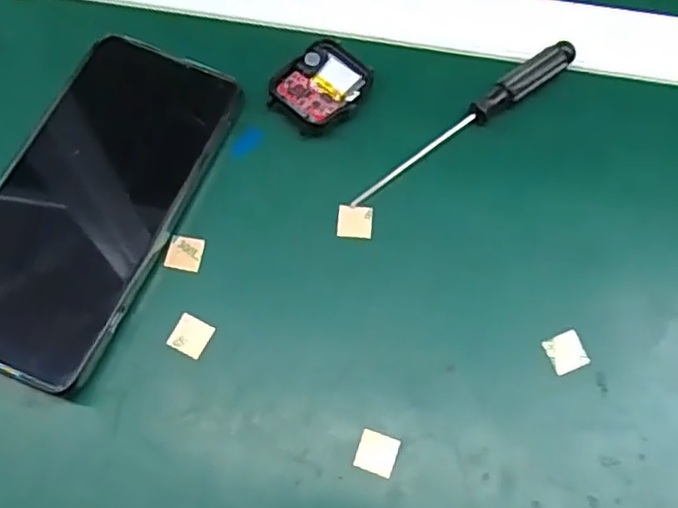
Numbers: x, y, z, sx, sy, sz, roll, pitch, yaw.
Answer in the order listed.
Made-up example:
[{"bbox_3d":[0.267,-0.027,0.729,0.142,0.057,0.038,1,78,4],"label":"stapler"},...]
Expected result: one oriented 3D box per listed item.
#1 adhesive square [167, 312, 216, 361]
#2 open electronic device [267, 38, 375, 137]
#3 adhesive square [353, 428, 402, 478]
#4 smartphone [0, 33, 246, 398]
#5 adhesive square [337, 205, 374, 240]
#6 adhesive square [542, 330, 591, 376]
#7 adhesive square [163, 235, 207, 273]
[{"bbox_3d":[-0.063,0.035,0.285,0.016,0.004,0.015,26,73,8],"label":"adhesive square"},{"bbox_3d":[-0.009,-0.081,0.321,0.038,0.007,0.046,39,75,12],"label":"open electronic device"},{"bbox_3d":[0.015,0.080,0.268,0.016,0.004,0.015,18,72,6],"label":"adhesive square"},{"bbox_3d":[-0.110,-0.024,0.297,0.077,0.017,0.159,23,72,7],"label":"smartphone"},{"bbox_3d":[0.007,-0.015,0.303,0.016,0.004,0.015,5,71,1],"label":"adhesive square"},{"bbox_3d":[0.097,0.042,0.283,0.016,0.004,0.016,-22,72,-8],"label":"adhesive square"},{"bbox_3d":[-0.068,0.000,0.296,0.015,0.004,0.015,9,71,3],"label":"adhesive square"}]

